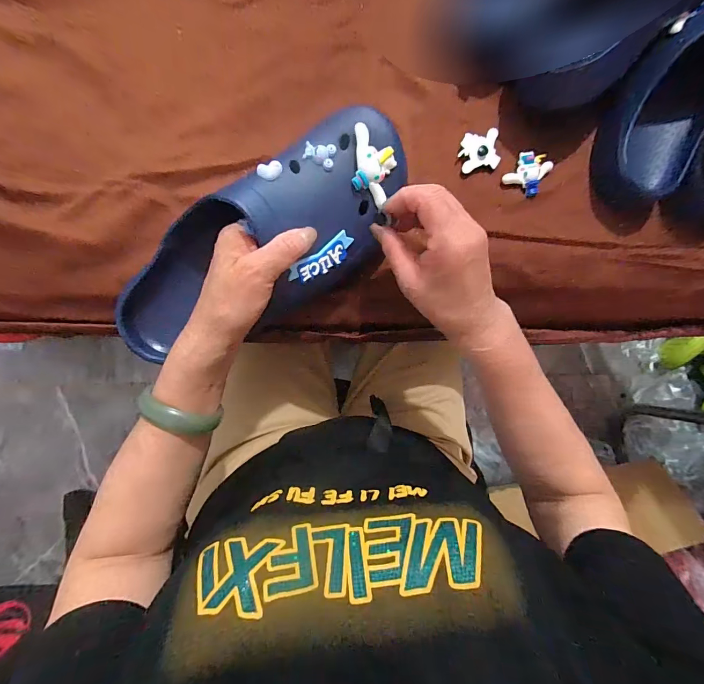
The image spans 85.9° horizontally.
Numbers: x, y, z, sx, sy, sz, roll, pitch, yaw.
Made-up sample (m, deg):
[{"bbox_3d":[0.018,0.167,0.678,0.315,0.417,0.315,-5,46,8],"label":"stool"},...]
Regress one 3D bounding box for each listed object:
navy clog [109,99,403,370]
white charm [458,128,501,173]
[{"bbox_3d":[-0.072,-0.081,0.323,0.275,0.106,0.112,-30,93,5],"label":"navy clog"},{"bbox_3d":[0.132,-0.197,0.388,0.043,0.006,0.039,-11,92,-8],"label":"white charm"}]

